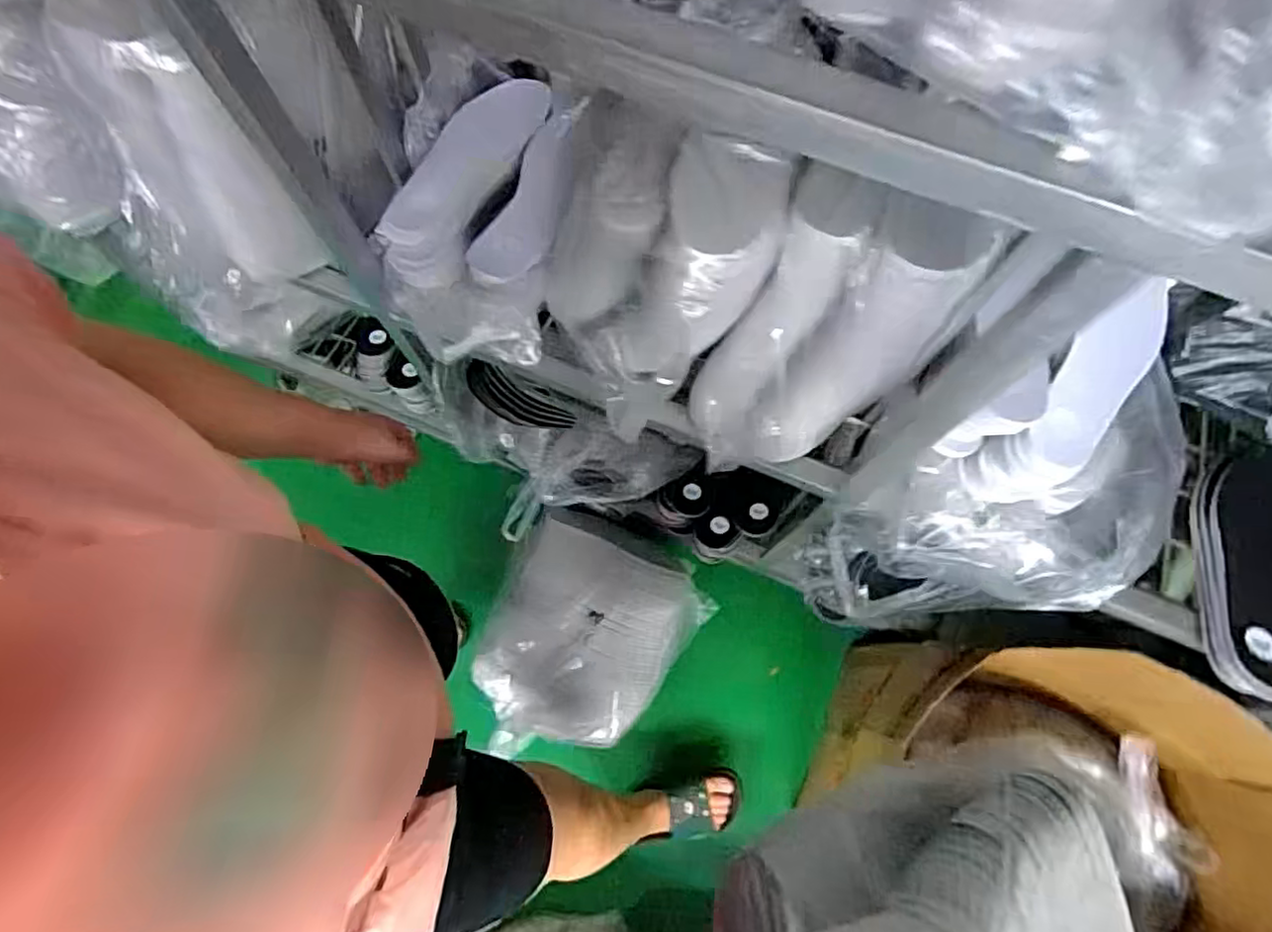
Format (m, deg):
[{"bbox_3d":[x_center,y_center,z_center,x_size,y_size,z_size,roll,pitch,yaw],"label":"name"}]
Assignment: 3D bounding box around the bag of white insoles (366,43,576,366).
[{"bbox_3d":[-0.146,-0.242,0.642,0.211,0.134,0.249,34,75,11],"label":"bag of white insoles"}]

